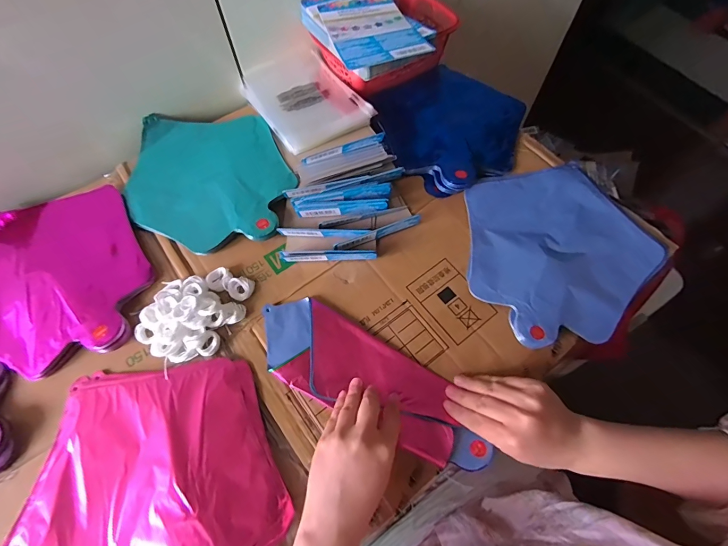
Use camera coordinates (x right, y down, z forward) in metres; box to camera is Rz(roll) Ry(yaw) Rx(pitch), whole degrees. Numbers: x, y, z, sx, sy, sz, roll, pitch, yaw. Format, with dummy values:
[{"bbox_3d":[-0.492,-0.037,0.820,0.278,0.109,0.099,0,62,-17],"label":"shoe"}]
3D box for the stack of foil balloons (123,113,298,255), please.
[{"bbox_3d":[-0.213,-0.133,0.500,0.205,0.015,0.250,-24,67,-12],"label":"stack of foil balloons"}]

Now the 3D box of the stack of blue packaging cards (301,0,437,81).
[{"bbox_3d":[0.004,-0.348,0.518,0.137,0.044,0.224,-23,66,-10],"label":"stack of blue packaging cards"}]

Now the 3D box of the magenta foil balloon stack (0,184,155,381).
[{"bbox_3d":[-0.380,0.007,0.435,0.221,0.020,0.233,-24,67,-12],"label":"magenta foil balloon stack"}]

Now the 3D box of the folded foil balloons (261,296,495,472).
[{"bbox_3d":[0.006,0.116,0.394,0.269,0.011,0.091,31,68,11],"label":"folded foil balloons"}]

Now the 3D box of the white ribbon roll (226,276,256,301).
[{"bbox_3d":[-0.143,0.017,0.432,0.030,0.012,0.028,0,65,-1],"label":"white ribbon roll"}]

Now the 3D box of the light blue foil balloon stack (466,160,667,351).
[{"bbox_3d":[0.240,-0.033,0.455,0.231,0.019,0.223,-12,65,-7],"label":"light blue foil balloon stack"}]

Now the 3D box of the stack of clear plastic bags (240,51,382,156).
[{"bbox_3d":[-0.094,-0.268,0.555,0.134,0.021,0.200,-31,69,-14],"label":"stack of clear plastic bags"}]

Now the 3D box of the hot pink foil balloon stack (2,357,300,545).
[{"bbox_3d":[-0.194,0.202,0.338,0.235,0.018,0.226,-7,65,-4],"label":"hot pink foil balloon stack"}]

